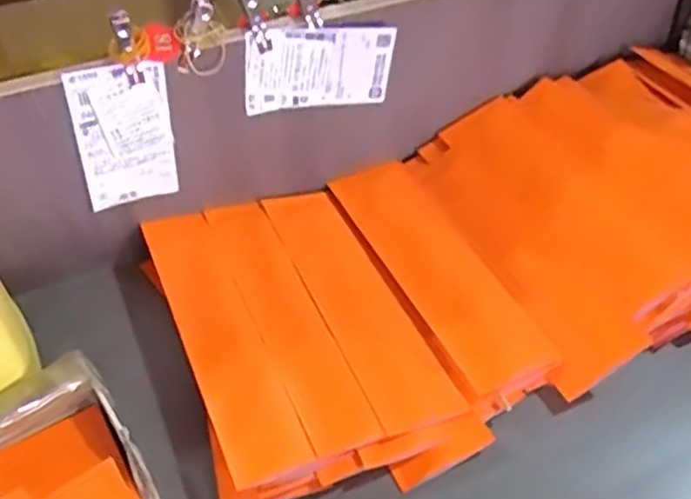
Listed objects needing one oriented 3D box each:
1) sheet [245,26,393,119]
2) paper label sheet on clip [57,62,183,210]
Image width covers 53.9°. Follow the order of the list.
[{"bbox_3d":[-0.021,-0.157,0.588,0.129,0.078,0.009,-7,48,-17],"label":"sheet"},{"bbox_3d":[-0.181,-0.091,0.561,0.075,0.131,0.005,-17,49,-22],"label":"paper label sheet on clip"}]

